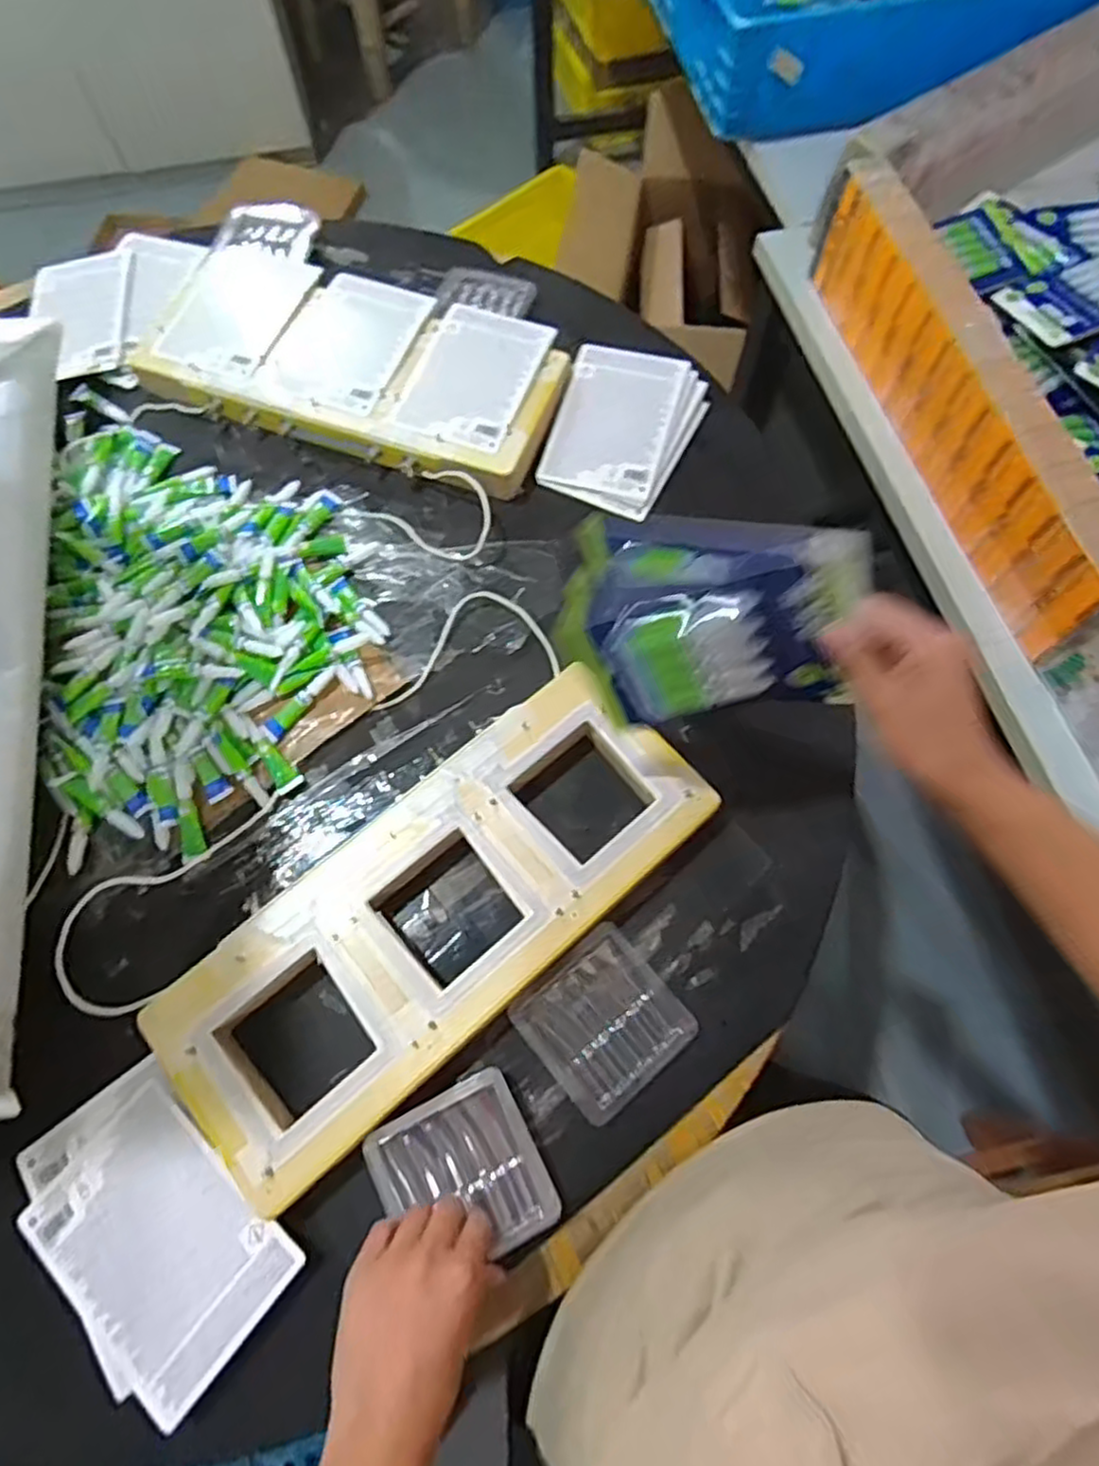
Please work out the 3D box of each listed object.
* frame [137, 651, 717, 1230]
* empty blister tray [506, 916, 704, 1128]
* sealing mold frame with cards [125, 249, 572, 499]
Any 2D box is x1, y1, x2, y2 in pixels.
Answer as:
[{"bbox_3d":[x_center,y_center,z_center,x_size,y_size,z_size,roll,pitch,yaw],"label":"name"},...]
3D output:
[{"bbox_3d":[-0.081,0.128,0.536,0.421,0.022,0.169,-40,74,-13],"label":"frame"},{"bbox_3d":[0.040,0.212,0.530,0.103,0.014,0.102,-38,74,-12],"label":"empty blister tray"},{"bbox_3d":[-0.203,-0.388,0.745,0.433,0.040,0.212,20,71,8],"label":"sealing mold frame with cards"}]

